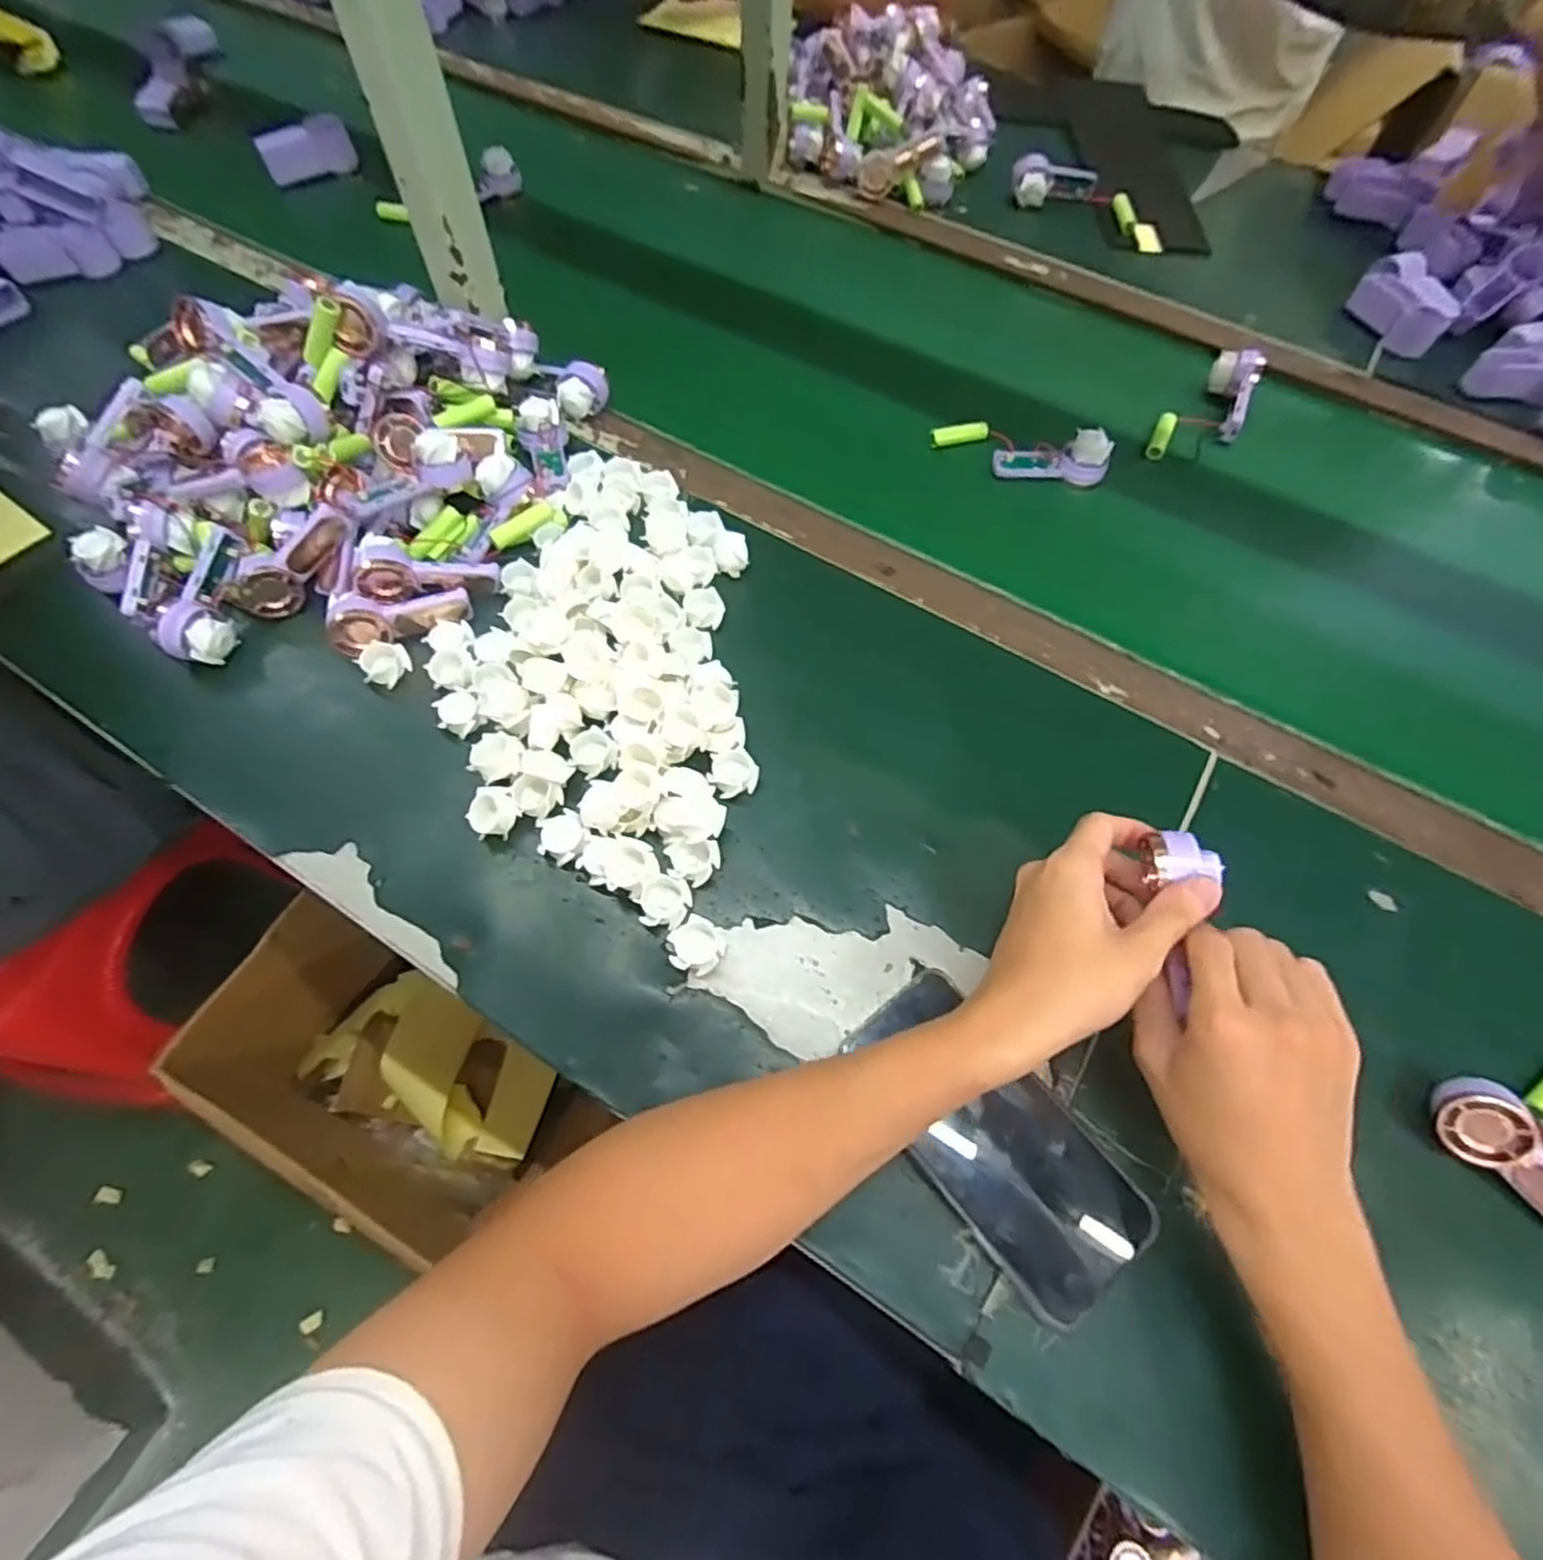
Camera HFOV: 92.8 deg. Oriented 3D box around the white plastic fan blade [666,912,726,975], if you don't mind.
[{"bbox_3d":[-0.043,0.098,0.429,0.032,0.012,0.030,-36,70,-18],"label":"white plastic fan blade"}]

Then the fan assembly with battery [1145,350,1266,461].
[{"bbox_3d":[0.385,-0.323,0.651,0.133,0.030,0.062,-44,72,-6],"label":"fan assembly with battery"}]

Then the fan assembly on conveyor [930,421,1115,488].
[{"bbox_3d":[0.210,-0.281,0.619,0.146,0.033,0.044,19,64,7],"label":"fan assembly on conveyor"}]

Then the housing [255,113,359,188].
[{"bbox_3d":[-0.511,-0.693,0.812,0.021,0.049,0.103,36,67,15],"label":"housing"}]

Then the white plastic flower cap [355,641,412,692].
[{"bbox_3d":[-0.269,-0.078,0.514,0.035,0.028,0.032,40,69,17],"label":"white plastic flower cap"}]

